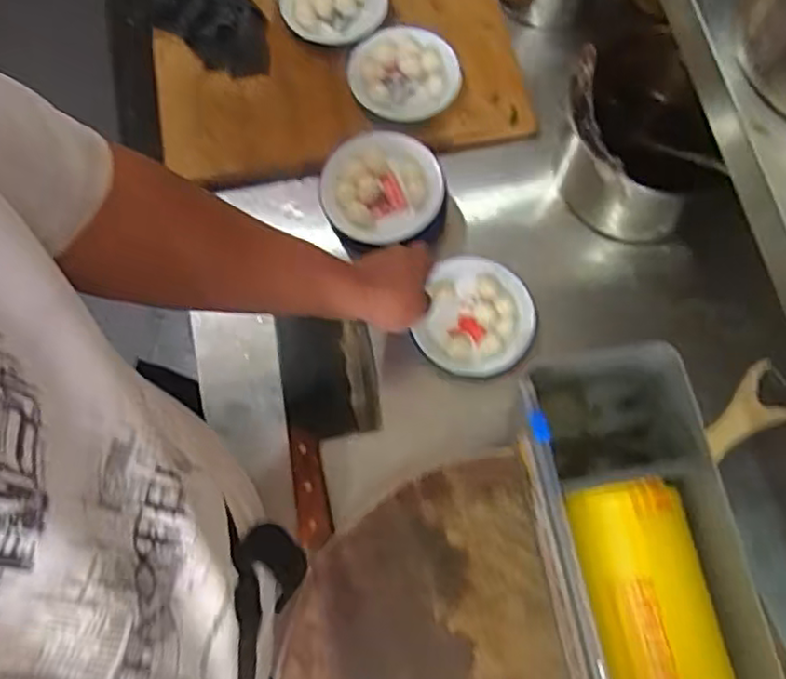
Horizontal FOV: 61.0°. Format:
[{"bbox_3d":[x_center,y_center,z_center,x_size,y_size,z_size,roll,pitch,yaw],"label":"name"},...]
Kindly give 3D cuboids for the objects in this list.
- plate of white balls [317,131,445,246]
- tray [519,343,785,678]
[{"bbox_3d":[-0.012,-0.171,0.751,0.131,0.040,0.119,10,104,3],"label":"plate of white balls"},{"bbox_3d":[0.204,0.246,0.507,0.144,0.135,0.476,-10,71,-3],"label":"tray"}]

